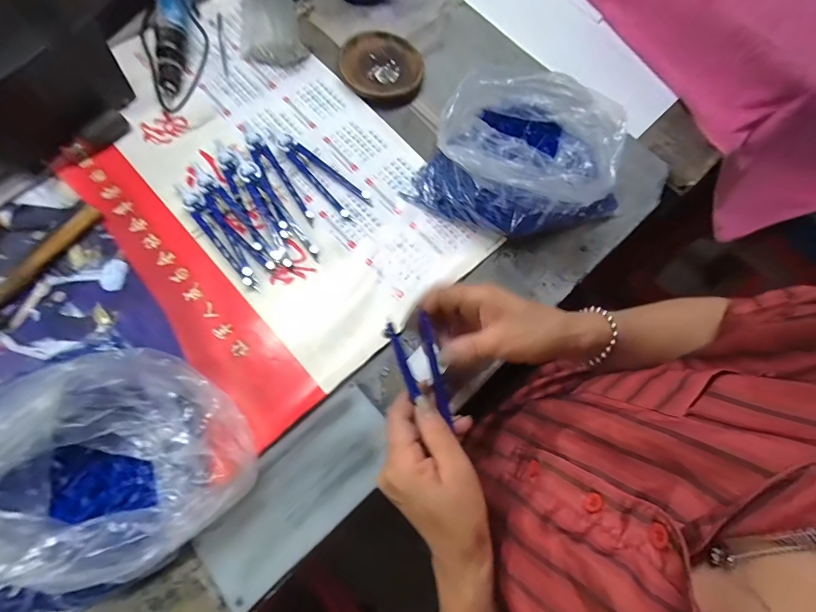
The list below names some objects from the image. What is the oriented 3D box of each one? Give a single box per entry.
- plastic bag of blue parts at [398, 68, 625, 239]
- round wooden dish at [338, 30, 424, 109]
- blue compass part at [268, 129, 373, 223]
[{"bbox_3d":[0.138,-0.165,0.456,0.225,0.090,0.170,27,71,5],"label":"plastic bag of blue parts"},{"bbox_3d":[-0.032,-0.319,0.532,0.107,0.020,0.117,1,70,-3],"label":"round wooden dish"},{"bbox_3d":[-0.109,-0.170,0.483,0.041,0.015,0.154,-41,77,-15],"label":"blue compass part"}]

